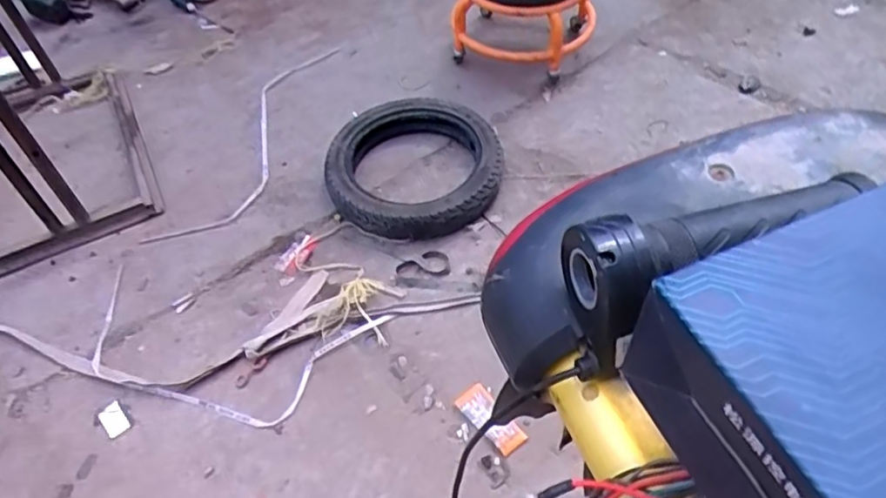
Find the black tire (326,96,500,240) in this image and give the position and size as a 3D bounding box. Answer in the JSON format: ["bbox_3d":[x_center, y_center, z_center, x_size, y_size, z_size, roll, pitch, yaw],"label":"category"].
[{"bbox_3d":[-0.050,-0.163,1.214,0.325,0.109,0.325,-3,50,4],"label":"black tire"}]

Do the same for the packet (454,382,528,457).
[{"bbox_3d":[0.069,0.251,0.906,0.051,0.014,0.113,-33,55,-19],"label":"packet"}]

